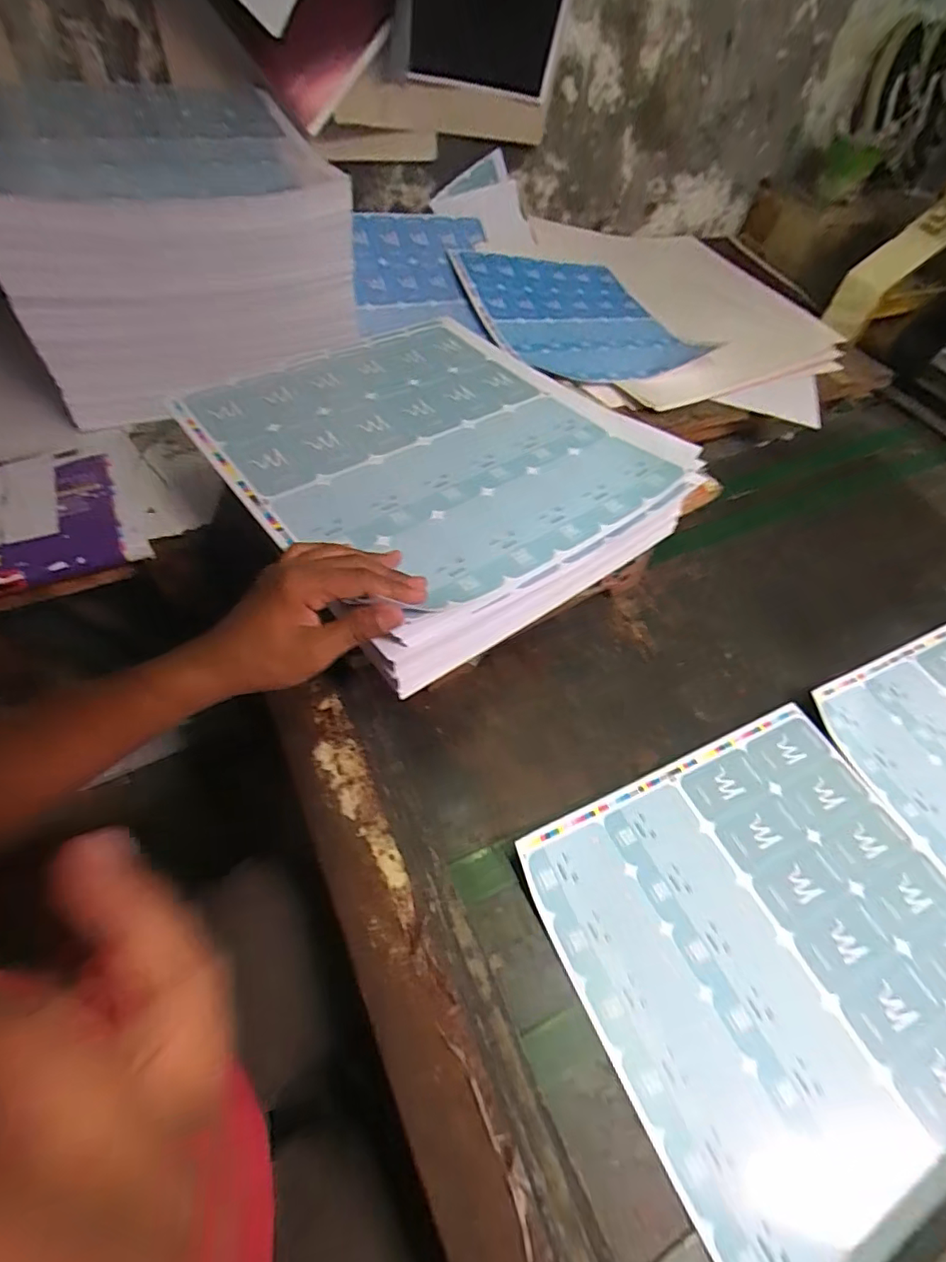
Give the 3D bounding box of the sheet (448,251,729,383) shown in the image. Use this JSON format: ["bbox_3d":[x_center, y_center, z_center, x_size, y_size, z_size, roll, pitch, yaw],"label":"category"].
[{"bbox_3d":[0.174,-0.551,0.954,0.335,0.043,0.381,-12,56,-16],"label":"sheet"}]

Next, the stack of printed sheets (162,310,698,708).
[{"bbox_3d":[-0.045,-0.168,0.560,0.352,0.094,0.398,-33,64,-25],"label":"stack of printed sheets"}]

